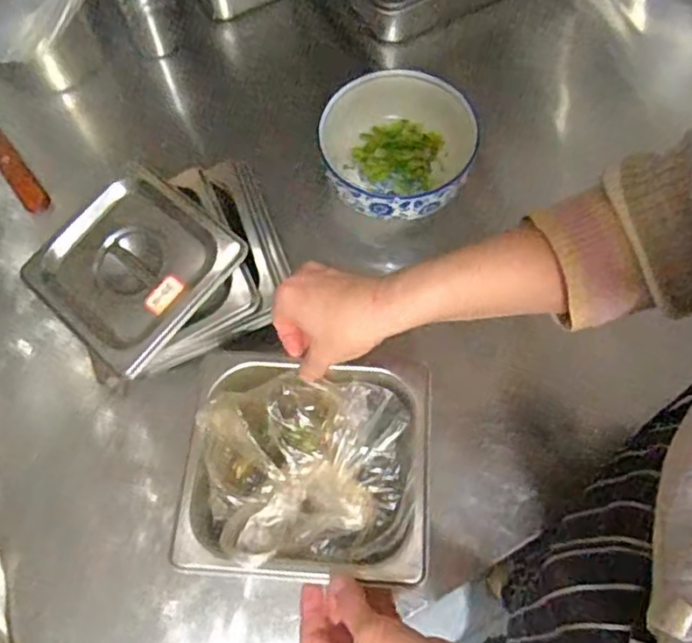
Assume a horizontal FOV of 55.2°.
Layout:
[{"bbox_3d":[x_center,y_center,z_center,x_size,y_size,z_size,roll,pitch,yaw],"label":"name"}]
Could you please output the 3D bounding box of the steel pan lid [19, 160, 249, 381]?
[{"bbox_3d":[-0.198,-0.054,0.613,0.170,0.017,0.161,39,84,18],"label":"steel pan lid"}]

